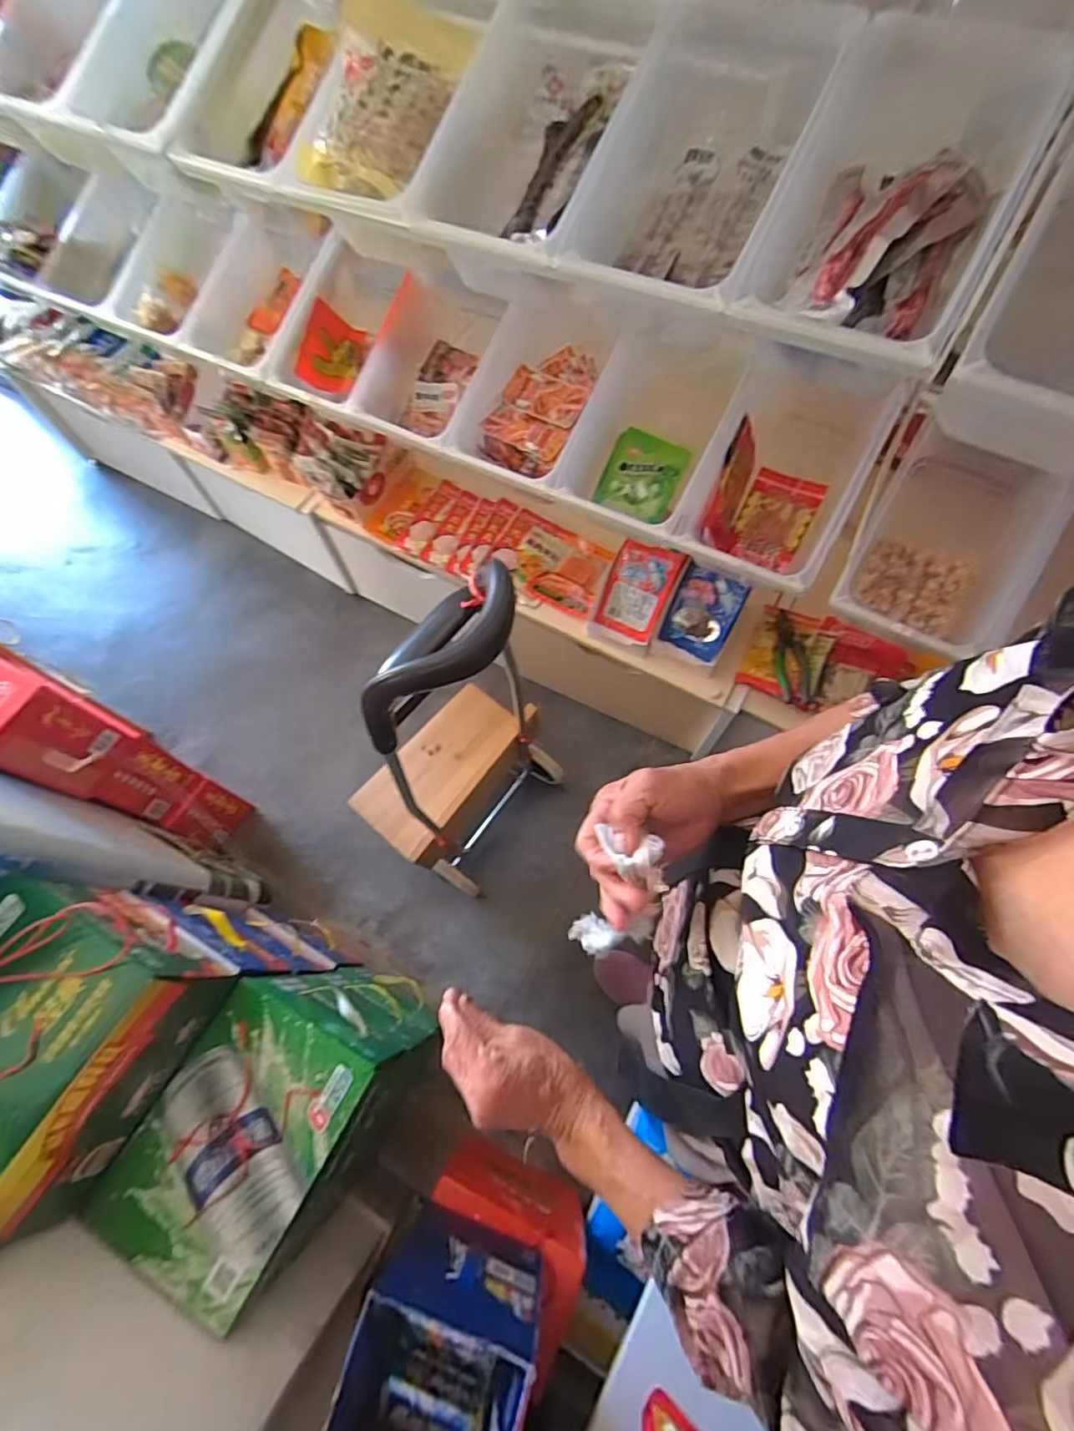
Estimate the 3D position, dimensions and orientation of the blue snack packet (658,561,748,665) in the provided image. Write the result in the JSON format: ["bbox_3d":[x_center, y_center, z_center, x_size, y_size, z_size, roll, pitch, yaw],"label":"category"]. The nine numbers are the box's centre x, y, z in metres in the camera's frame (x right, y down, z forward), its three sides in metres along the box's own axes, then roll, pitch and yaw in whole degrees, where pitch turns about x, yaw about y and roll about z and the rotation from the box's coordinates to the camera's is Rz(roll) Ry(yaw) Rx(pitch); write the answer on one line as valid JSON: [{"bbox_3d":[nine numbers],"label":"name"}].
[{"bbox_3d":[0.298,-0.184,1.036,0.113,0.012,0.144,26,107,9],"label":"blue snack packet"}]

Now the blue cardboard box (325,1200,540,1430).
[{"bbox_3d":[-0.111,0.727,0.632,0.173,0.247,0.206,17,69,9],"label":"blue cardboard box"}]

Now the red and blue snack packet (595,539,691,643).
[{"bbox_3d":[0.186,-0.231,1.060,0.119,0.014,0.166,25,107,13],"label":"red and blue snack packet"}]

